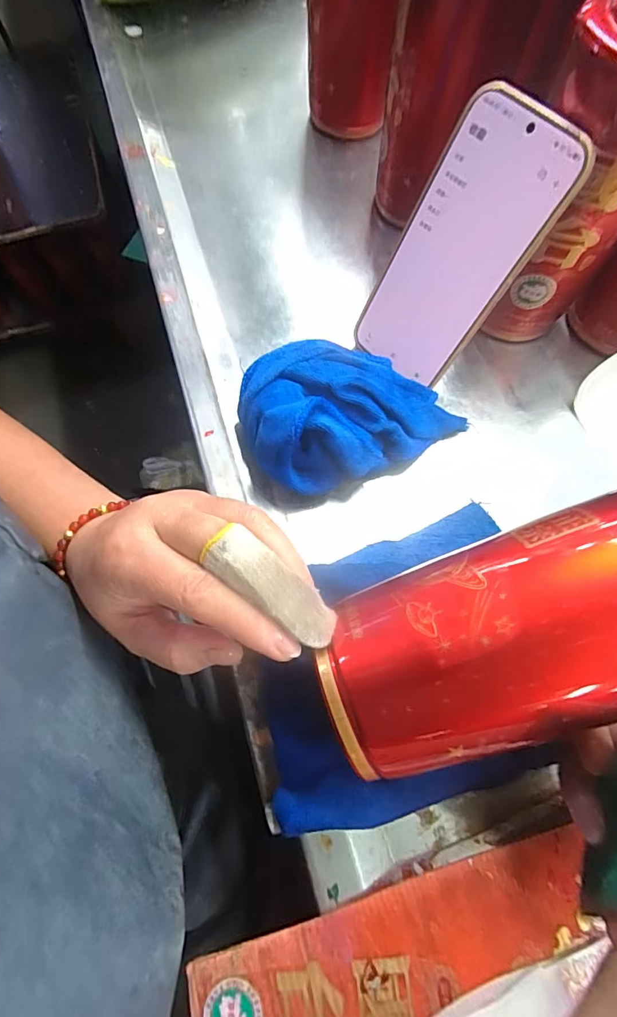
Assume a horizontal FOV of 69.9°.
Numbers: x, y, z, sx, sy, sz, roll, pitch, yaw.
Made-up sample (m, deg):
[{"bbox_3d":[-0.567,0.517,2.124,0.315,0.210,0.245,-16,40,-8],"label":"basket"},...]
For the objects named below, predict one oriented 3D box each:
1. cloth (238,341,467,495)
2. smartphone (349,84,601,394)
[{"bbox_3d":[0.025,-0.073,0.295,0.142,0.054,0.104,-25,72,-7],"label":"cloth"},{"bbox_3d":[0.089,-0.152,0.273,0.075,0.154,0.010,46,51,11],"label":"smartphone"}]

